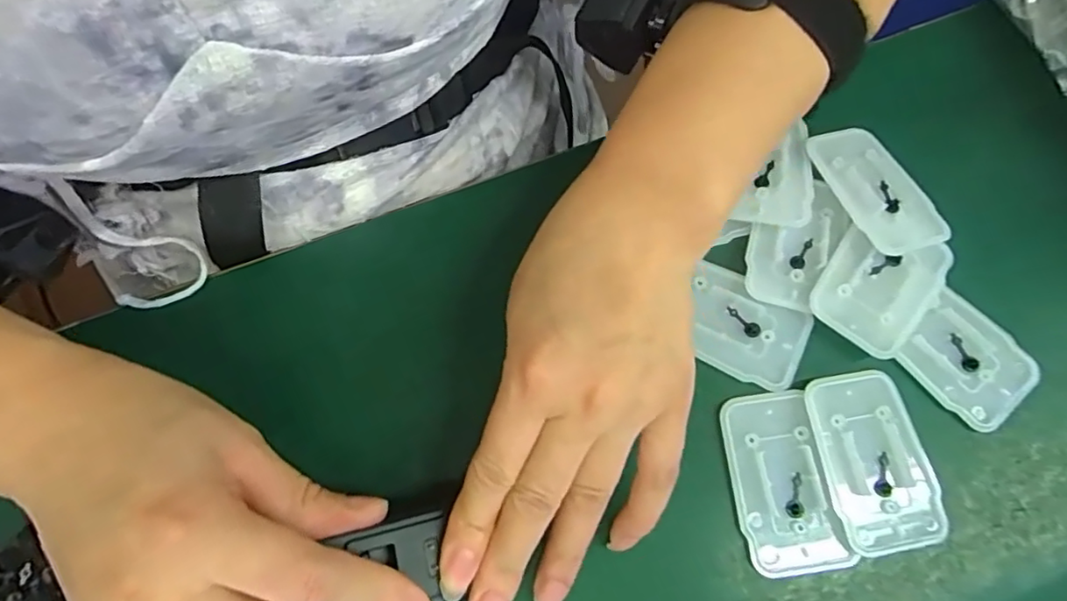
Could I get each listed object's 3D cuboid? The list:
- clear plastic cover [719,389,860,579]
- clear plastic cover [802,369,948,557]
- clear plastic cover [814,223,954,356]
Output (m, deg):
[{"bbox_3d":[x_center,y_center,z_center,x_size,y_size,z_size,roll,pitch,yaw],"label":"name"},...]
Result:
[{"bbox_3d":[0.099,0.073,0.231,0.037,0.004,0.069,-10,73,-2],"label":"clear plastic cover"},{"bbox_3d":[0.137,0.064,0.230,0.041,0.004,0.068,-9,73,-2],"label":"clear plastic cover"},{"bbox_3d":[0.151,-0.007,0.249,0.043,0.006,0.059,34,76,11],"label":"clear plastic cover"}]

